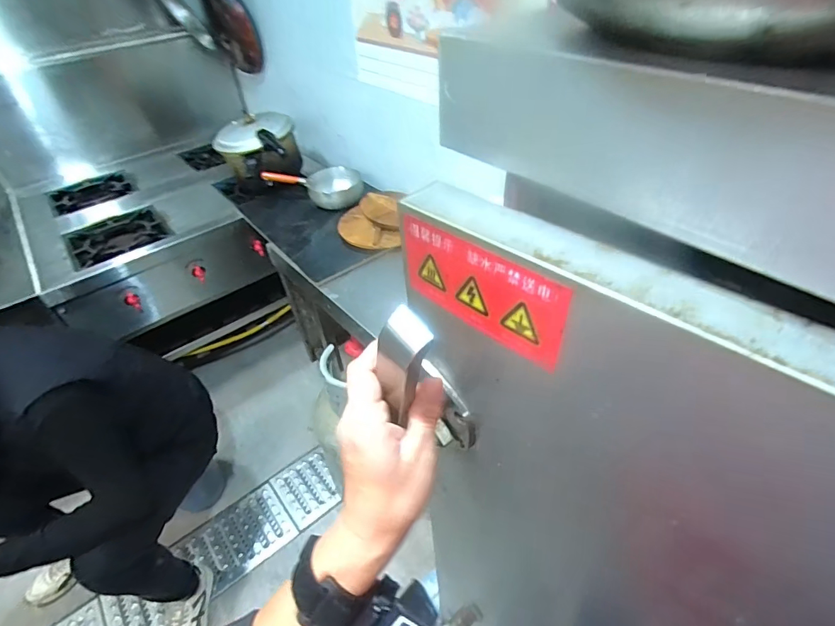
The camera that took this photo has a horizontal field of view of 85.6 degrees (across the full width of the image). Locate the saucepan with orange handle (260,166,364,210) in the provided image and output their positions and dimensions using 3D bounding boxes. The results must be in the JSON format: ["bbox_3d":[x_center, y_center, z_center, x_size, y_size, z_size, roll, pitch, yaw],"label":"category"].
[{"bbox_3d":[-0.355,-0.431,1.561,0.357,0.093,0.152,4,42,8],"label":"saucepan with orange handle"}]

